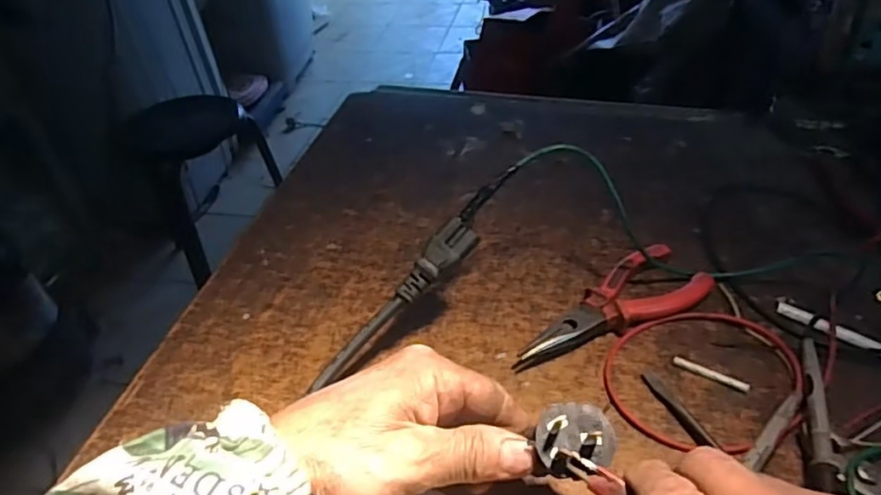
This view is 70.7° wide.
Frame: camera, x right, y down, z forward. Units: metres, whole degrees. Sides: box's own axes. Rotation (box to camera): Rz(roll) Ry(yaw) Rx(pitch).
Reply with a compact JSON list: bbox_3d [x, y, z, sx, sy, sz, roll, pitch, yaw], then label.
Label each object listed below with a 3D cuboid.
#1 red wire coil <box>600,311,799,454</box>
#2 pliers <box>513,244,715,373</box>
[{"bbox_3d":[0.156,0.076,0.372,0.110,0.011,0.103,-3,40,3],"label":"red wire coil"},{"bbox_3d":[0.110,0.040,0.408,0.146,0.016,0.050,-24,44,-20],"label":"pliers"}]

